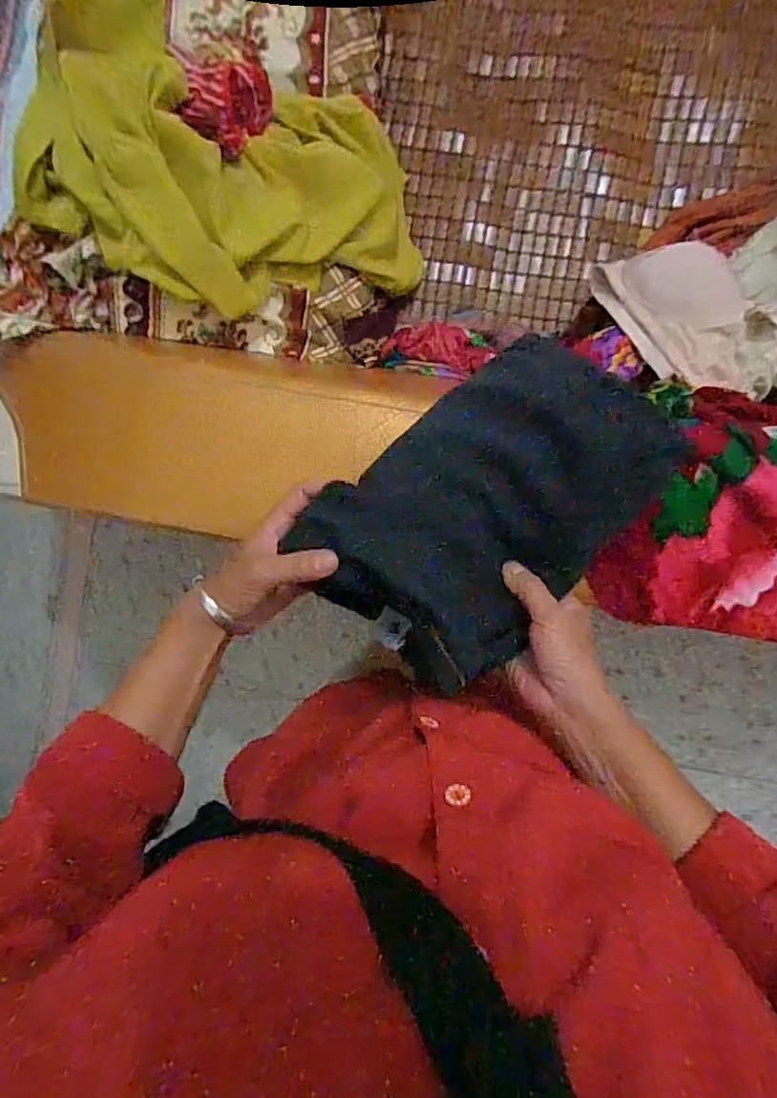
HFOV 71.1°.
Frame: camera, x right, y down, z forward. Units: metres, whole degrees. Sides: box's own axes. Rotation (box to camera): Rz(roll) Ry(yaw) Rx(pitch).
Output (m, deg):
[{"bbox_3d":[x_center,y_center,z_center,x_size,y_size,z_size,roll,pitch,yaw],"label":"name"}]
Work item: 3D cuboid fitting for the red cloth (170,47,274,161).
[{"bbox_3d":[-0.173,-0.468,0.577,0.086,0.056,0.093,-2,89,6],"label":"red cloth"}]

